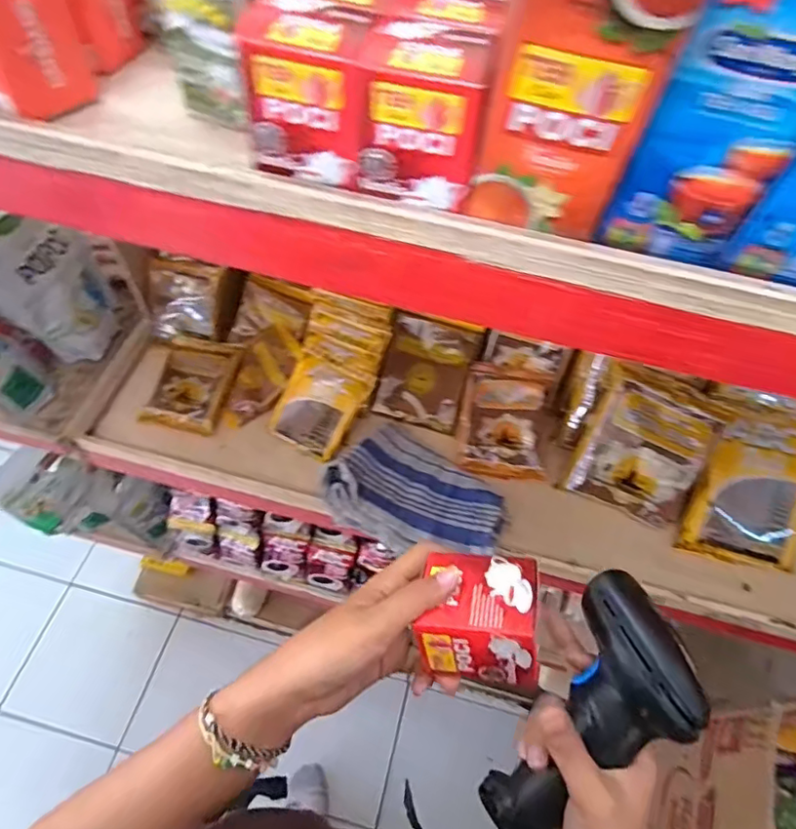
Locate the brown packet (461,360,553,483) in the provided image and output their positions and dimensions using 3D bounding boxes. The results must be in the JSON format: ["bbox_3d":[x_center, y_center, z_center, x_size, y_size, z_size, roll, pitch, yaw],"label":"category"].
[{"bbox_3d":[0.130,0.010,0.678,0.100,0.019,0.137,7,72,8],"label":"brown packet"}]

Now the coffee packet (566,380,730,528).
[{"bbox_3d":[0.276,0.047,0.616,0.118,0.135,0.036,25,14,17],"label":"coffee packet"}]

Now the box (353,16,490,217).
[{"bbox_3d":[0.014,-0.148,0.271,0.054,0.064,0.054,12,56,4],"label":"box"}]

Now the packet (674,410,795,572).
[{"bbox_3d":[0.395,0.083,0.615,0.120,0.026,0.166,15,95,3],"label":"packet"}]

